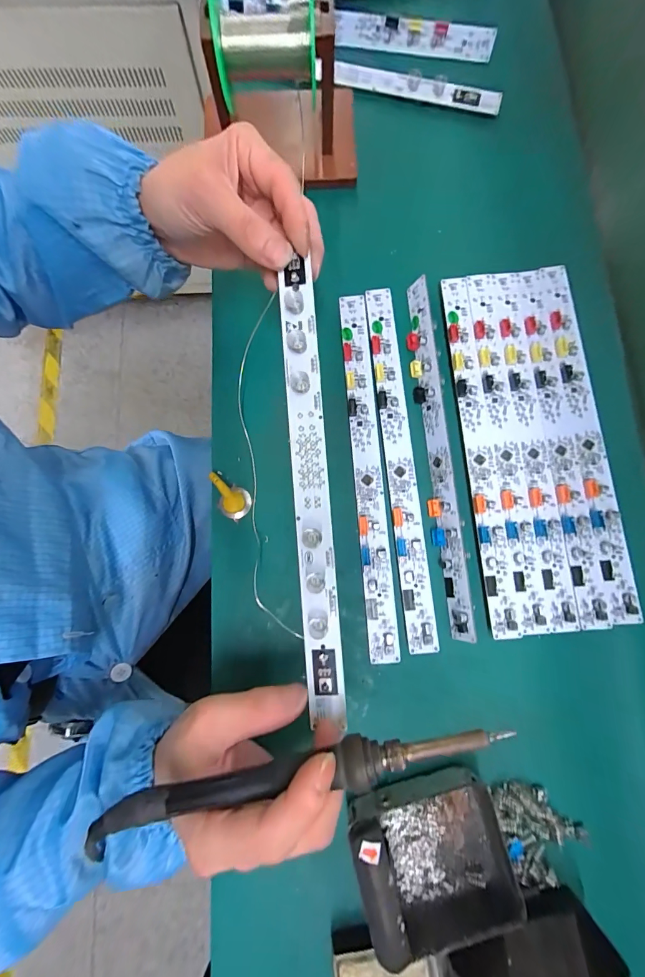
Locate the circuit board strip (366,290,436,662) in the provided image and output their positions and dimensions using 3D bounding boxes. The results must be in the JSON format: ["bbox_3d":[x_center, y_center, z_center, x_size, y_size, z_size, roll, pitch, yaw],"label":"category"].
[{"bbox_3d":[0.057,-0.024,0.287,0.022,0.005,0.285,-5,79,0],"label":"circuit board strip"}]

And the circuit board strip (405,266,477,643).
[{"bbox_3d":[0.089,-0.032,0.291,0.019,0.016,0.284,-4,79,1],"label":"circuit board strip"}]

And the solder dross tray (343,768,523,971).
[{"bbox_3d":[0.071,0.236,0.232,0.095,0.038,0.086,-13,79,-1],"label":"solder dross tray"}]

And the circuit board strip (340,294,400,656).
[{"bbox_3d":[0.034,-0.018,0.285,0.021,0.004,0.285,-4,79,1],"label":"circuit board strip"}]

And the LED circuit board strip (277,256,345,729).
[{"bbox_3d":[-0.007,-0.002,0.219,0.022,0.006,0.267,-4,86,1],"label":"LED circuit board strip"}]

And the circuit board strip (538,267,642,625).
[{"bbox_3d":[0.205,-0.046,0.287,0.024,0.004,0.285,-3,79,1],"label":"circuit board strip"}]

